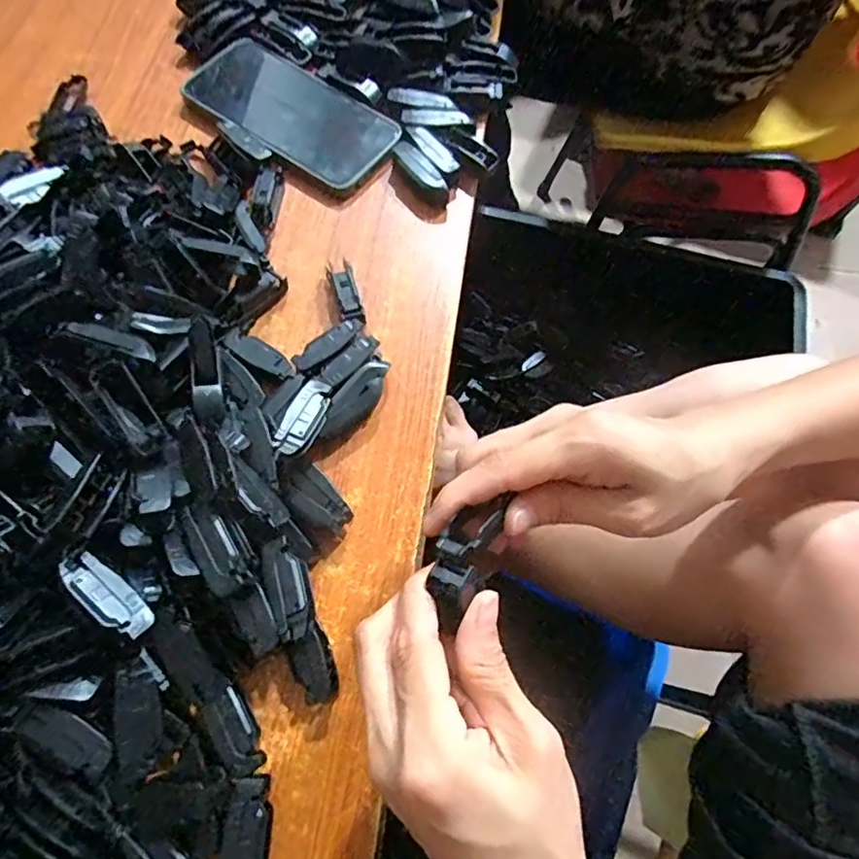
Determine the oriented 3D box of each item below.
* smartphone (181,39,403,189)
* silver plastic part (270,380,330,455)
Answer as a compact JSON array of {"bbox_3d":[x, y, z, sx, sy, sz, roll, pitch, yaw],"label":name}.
[{"bbox_3d":[-0.102,-0.241,0.409,0.161,0.006,0.076,36,73,13],"label":"smartphone"},{"bbox_3d":[-0.068,-0.007,0.296,0.020,0.005,0.051,14,52,5],"label":"silver plastic part"}]

